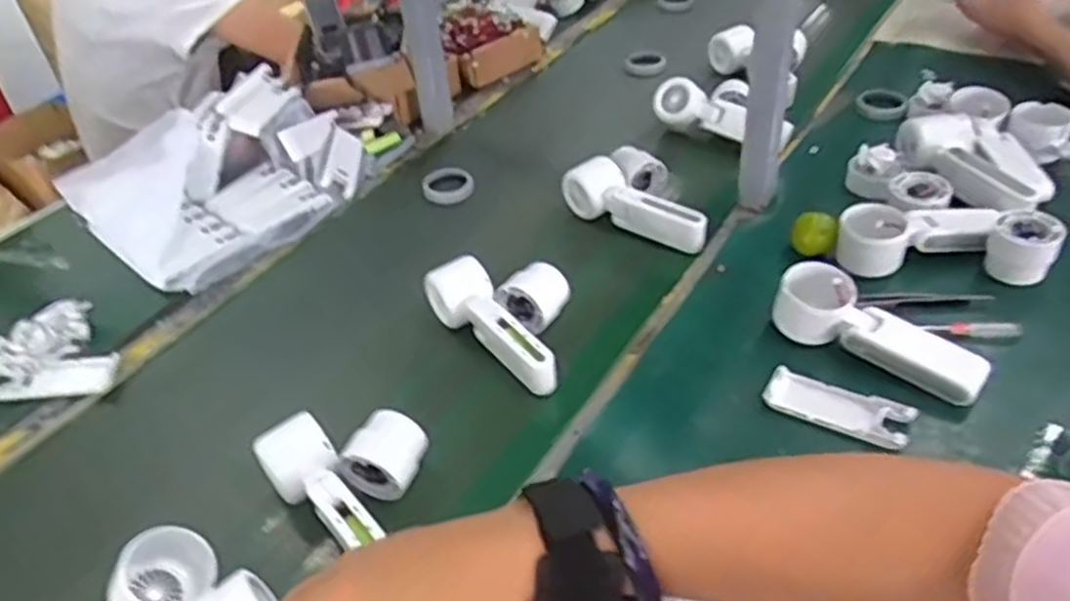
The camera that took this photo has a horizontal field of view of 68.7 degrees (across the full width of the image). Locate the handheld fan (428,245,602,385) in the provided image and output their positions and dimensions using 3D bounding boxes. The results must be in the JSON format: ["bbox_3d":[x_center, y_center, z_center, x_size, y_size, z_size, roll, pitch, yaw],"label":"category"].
[{"bbox_3d":[-0.039,0.021,0.709,0.044,0.051,0.163,-28,45,-23],"label":"handheld fan"}]

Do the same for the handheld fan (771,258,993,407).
[{"bbox_3d":[0.281,0.021,0.638,0.168,0.053,0.048,26,50,32],"label":"handheld fan"}]

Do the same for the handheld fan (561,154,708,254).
[{"bbox_3d":[0.102,-0.100,0.831,0.046,0.055,0.168,-32,47,-27],"label":"handheld fan"}]

